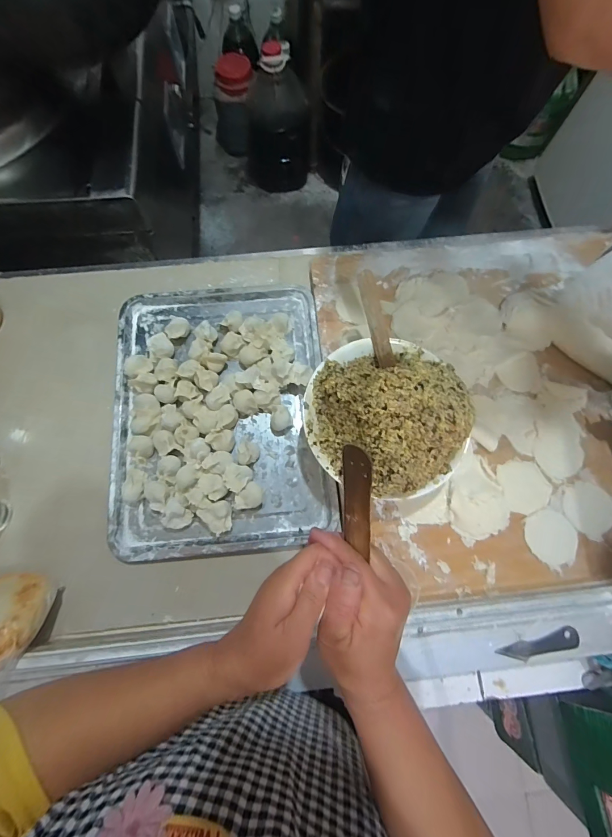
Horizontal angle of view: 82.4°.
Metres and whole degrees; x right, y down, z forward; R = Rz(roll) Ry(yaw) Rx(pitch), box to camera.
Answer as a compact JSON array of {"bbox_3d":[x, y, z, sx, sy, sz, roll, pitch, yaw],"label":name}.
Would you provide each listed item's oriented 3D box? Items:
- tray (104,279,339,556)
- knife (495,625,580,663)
[{"bbox_3d":[-0.134,-0.018,0.551,0.325,0.028,0.431,-5,75,-2],"label":"tray"},{"bbox_3d":[0.295,0.289,0.442,0.103,0.011,0.023,-14,75,-4],"label":"knife"}]

